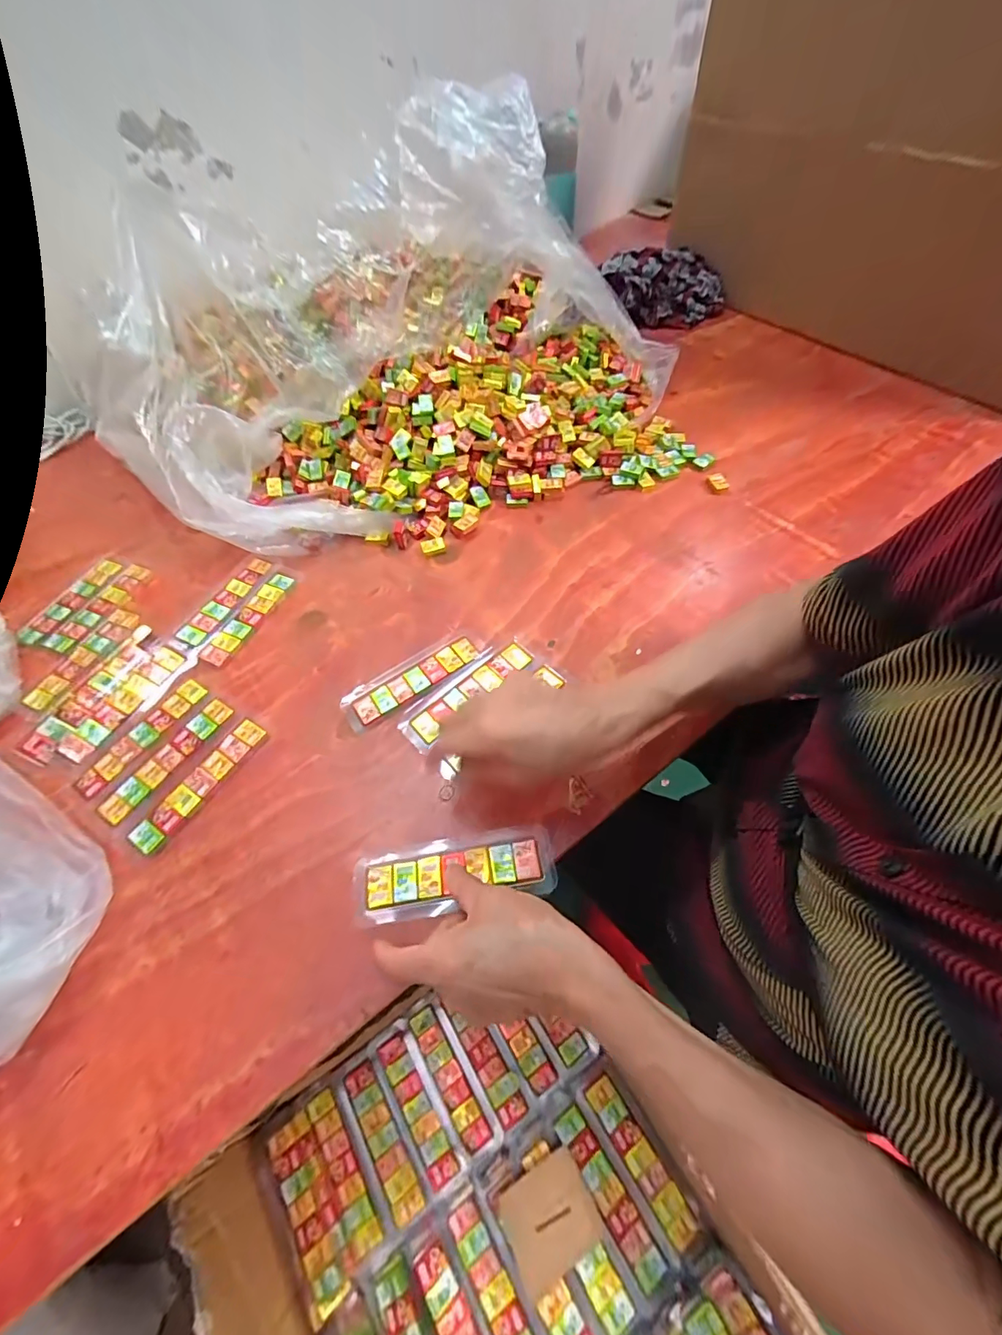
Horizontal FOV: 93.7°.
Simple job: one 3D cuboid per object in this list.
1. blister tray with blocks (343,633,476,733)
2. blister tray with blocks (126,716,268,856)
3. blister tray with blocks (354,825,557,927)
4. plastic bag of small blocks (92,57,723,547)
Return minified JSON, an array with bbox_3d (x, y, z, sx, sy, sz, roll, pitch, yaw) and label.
[{"bbox_3d":[-0.081,0.010,0.426,0.127,0.013,0.035,-31,61,-15],"label":"blister tray with blocks"},{"bbox_3d":[-0.244,0.094,0.385,0.030,0.006,0.120,25,63,18],"label":"blister tray with blocks"},{"bbox_3d":[-0.033,0.146,0.331,0.138,0.016,0.047,-11,58,-3],"label":"blister tray with blocks"},{"bbox_3d":[-0.096,-0.387,0.542,0.640,0.237,0.456,-7,58,-1],"label":"plastic bag of small blocks"}]

